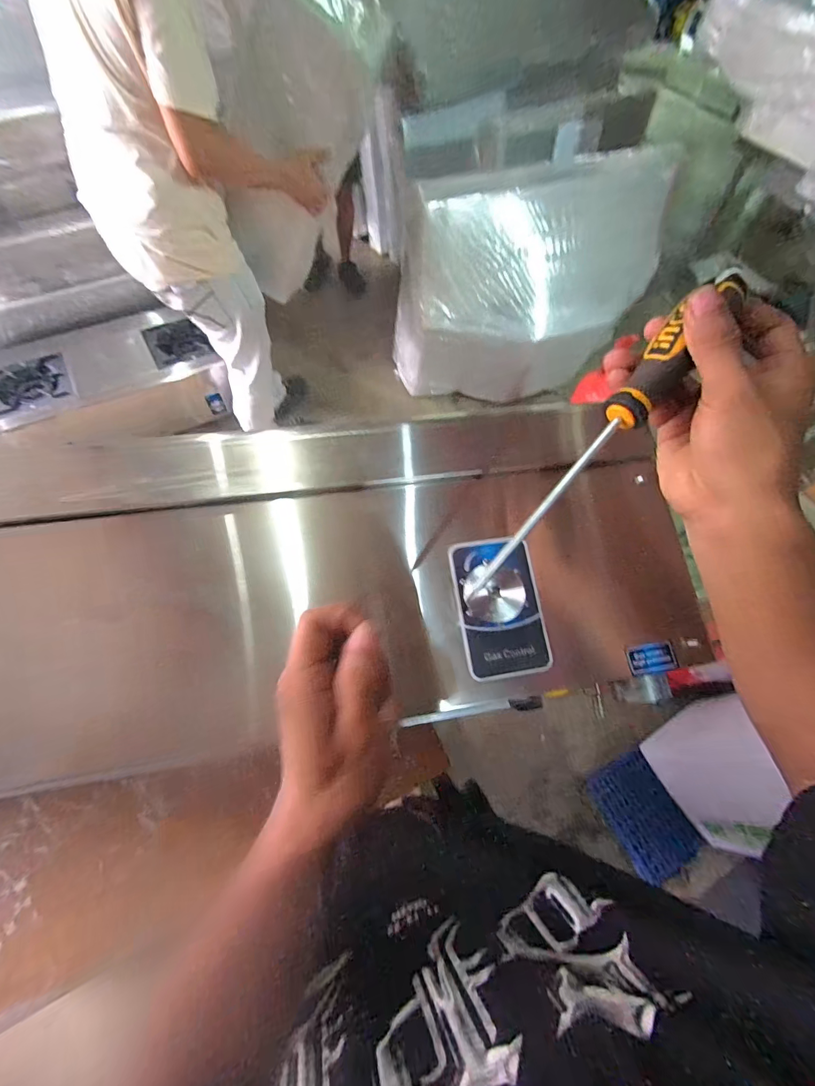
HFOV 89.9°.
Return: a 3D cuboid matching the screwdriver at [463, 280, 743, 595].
[{"bbox_3d":[0.121,-0.063,0.257,0.026,0.027,0.243,40,92,17],"label":"screwdriver"}]

